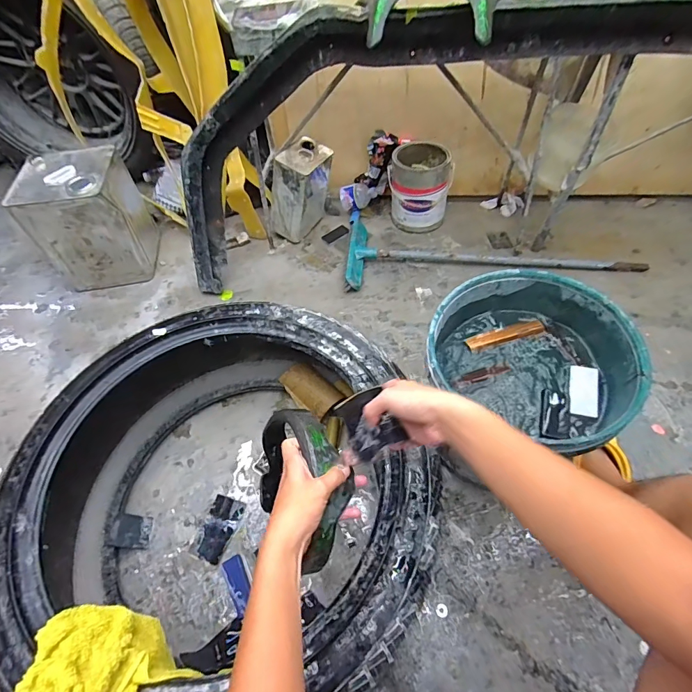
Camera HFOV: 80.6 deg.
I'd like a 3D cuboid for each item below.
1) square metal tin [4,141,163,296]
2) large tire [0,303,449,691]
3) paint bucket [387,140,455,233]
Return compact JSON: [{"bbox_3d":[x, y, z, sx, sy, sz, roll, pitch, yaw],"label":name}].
[{"bbox_3d":[-0.715,-0.362,1.168,0.244,0.291,0.260,-9,55,-1],"label":"square metal tin"},{"bbox_3d":[-0.212,0.230,0.710,0.635,0.230,0.661,-2,55,3],"label":"large tire"},{"bbox_3d":[0.221,-0.475,1.220,0.177,0.201,0.179,-2,55,3],"label":"paint bucket"}]

